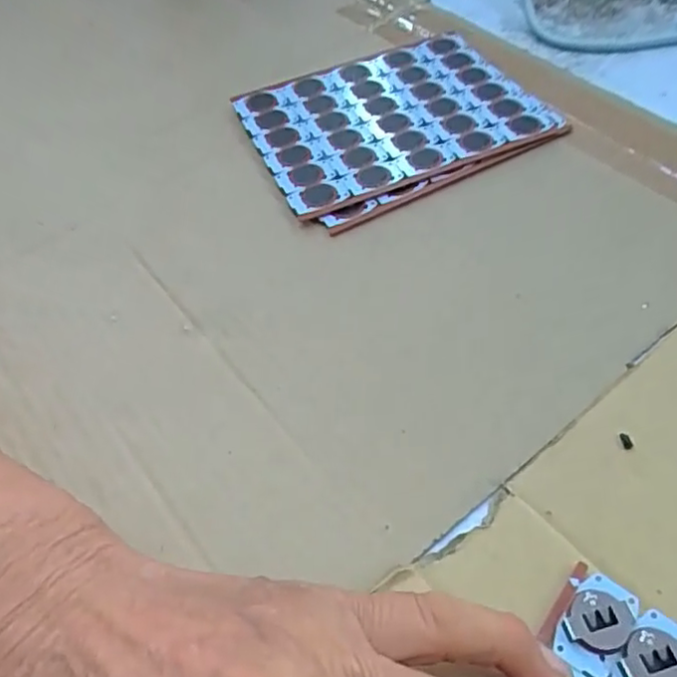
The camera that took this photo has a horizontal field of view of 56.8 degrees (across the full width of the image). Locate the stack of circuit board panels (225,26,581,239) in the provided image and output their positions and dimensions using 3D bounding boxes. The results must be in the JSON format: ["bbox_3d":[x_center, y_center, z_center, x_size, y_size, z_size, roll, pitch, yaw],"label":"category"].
[{"bbox_3d":[0.032,-0.125,0.356,0.157,0.008,0.127,-22,54,-11],"label":"stack of circuit board panels"}]

